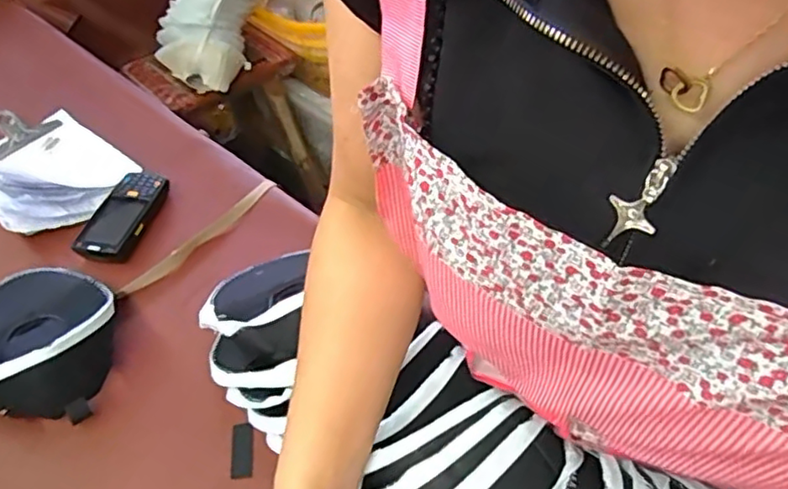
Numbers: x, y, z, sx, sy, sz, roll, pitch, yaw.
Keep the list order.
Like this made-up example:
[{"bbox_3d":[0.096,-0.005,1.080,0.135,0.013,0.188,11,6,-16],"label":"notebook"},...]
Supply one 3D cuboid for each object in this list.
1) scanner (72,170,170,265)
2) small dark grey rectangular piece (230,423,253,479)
[{"bbox_3d":[-0.351,-0.038,0.815,0.076,0.030,0.147,5,47,11],"label":"scanner"},{"bbox_3d":[-0.149,0.202,0.614,0.021,0.006,0.052,4,54,-16],"label":"small dark grey rectangular piece"}]

